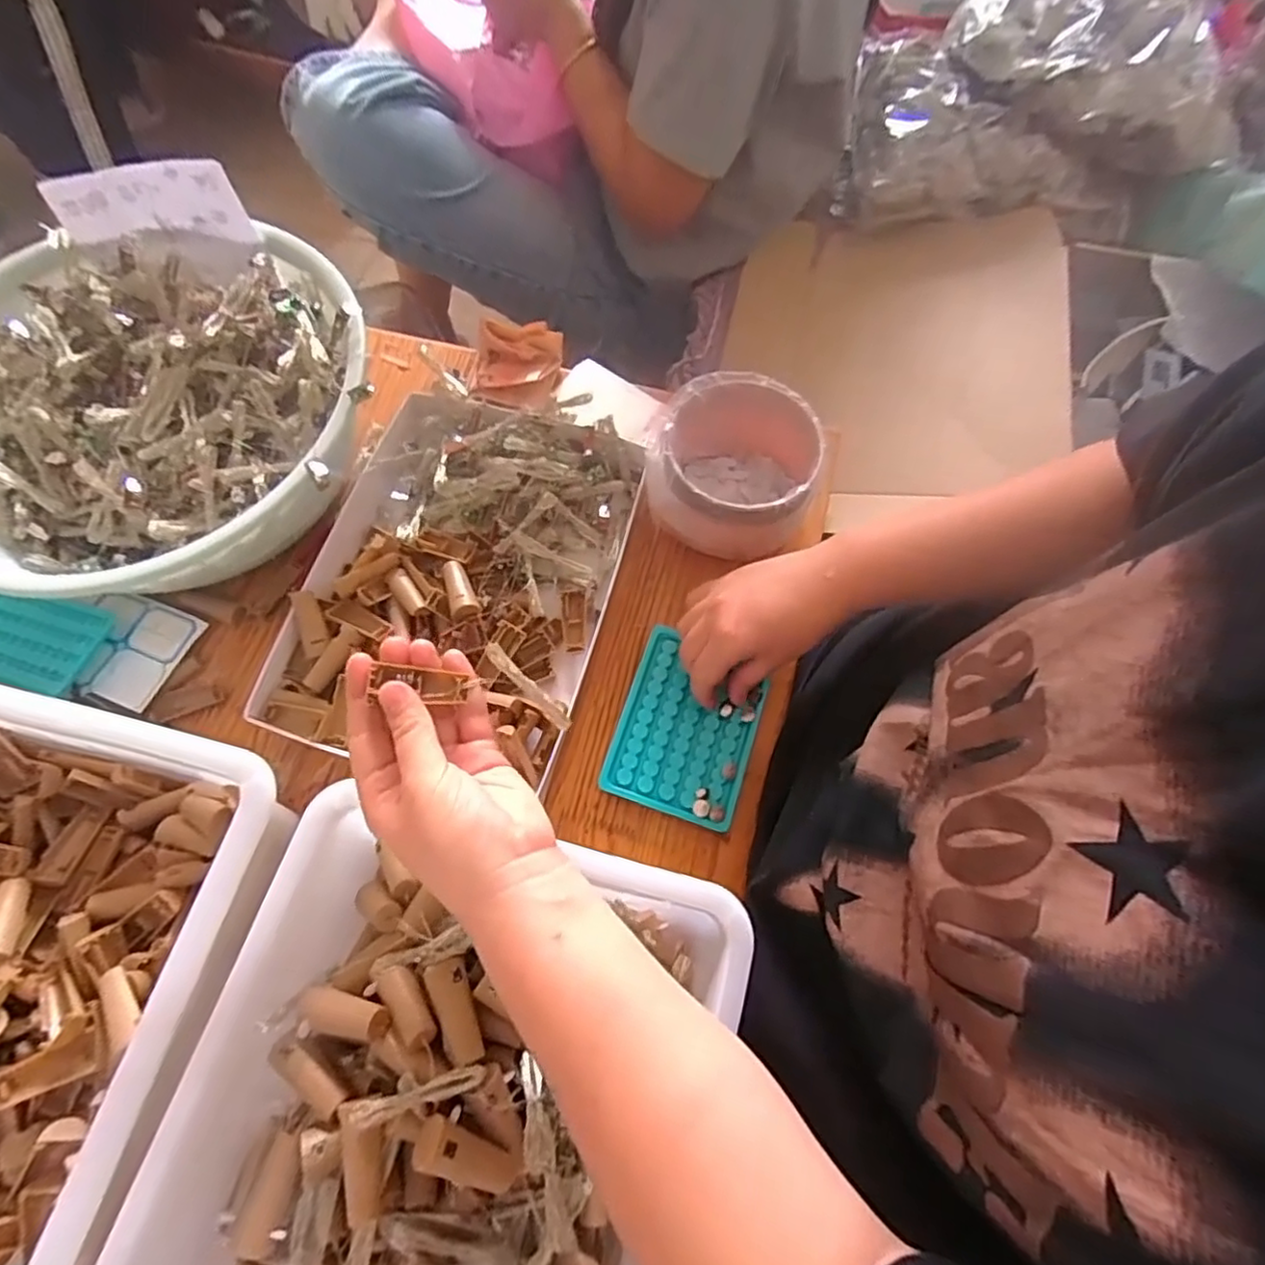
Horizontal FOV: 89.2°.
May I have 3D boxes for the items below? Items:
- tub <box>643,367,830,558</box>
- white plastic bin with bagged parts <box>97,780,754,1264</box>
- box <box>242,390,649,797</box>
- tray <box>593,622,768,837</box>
[{"bbox_3d":[0.075,-0.127,0.499,0.118,0.077,0.116,0,67,-1],"label":"tub"},{"bbox_3d":[-0.106,0.276,0.340,0.265,0.101,0.321,13,68,4],"label":"white plastic bin with bagged parts"},{"bbox_3d":[-0.131,-0.049,0.489,0.227,0.046,0.307,15,68,5],"label":"box"},{"bbox_3d":[0.041,0.067,0.467,0.095,0.007,0.126,18,68,6],"label":"tray"}]

